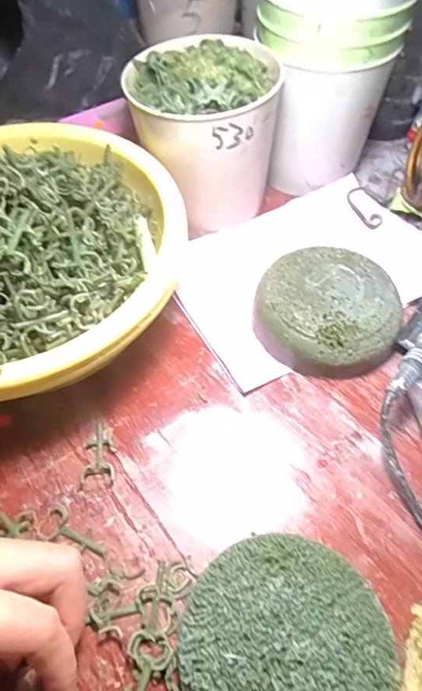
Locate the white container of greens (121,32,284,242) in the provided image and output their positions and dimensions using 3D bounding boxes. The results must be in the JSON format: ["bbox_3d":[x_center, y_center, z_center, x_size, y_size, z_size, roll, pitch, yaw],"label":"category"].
[{"bbox_3d":[-0.004,-0.167,0.351,0.107,0.118,0.101,-3,56,1],"label":"white container of greens"}]

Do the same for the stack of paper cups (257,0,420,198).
[{"bbox_3d":[0.093,-0.232,0.354,0.112,0.174,0.101,4,57,5],"label":"stack of paper cups"}]

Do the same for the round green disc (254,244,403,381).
[{"bbox_3d":[0.087,-0.025,0.322,0.099,0.036,0.094,-1,56,2],"label":"round green disc"}]

